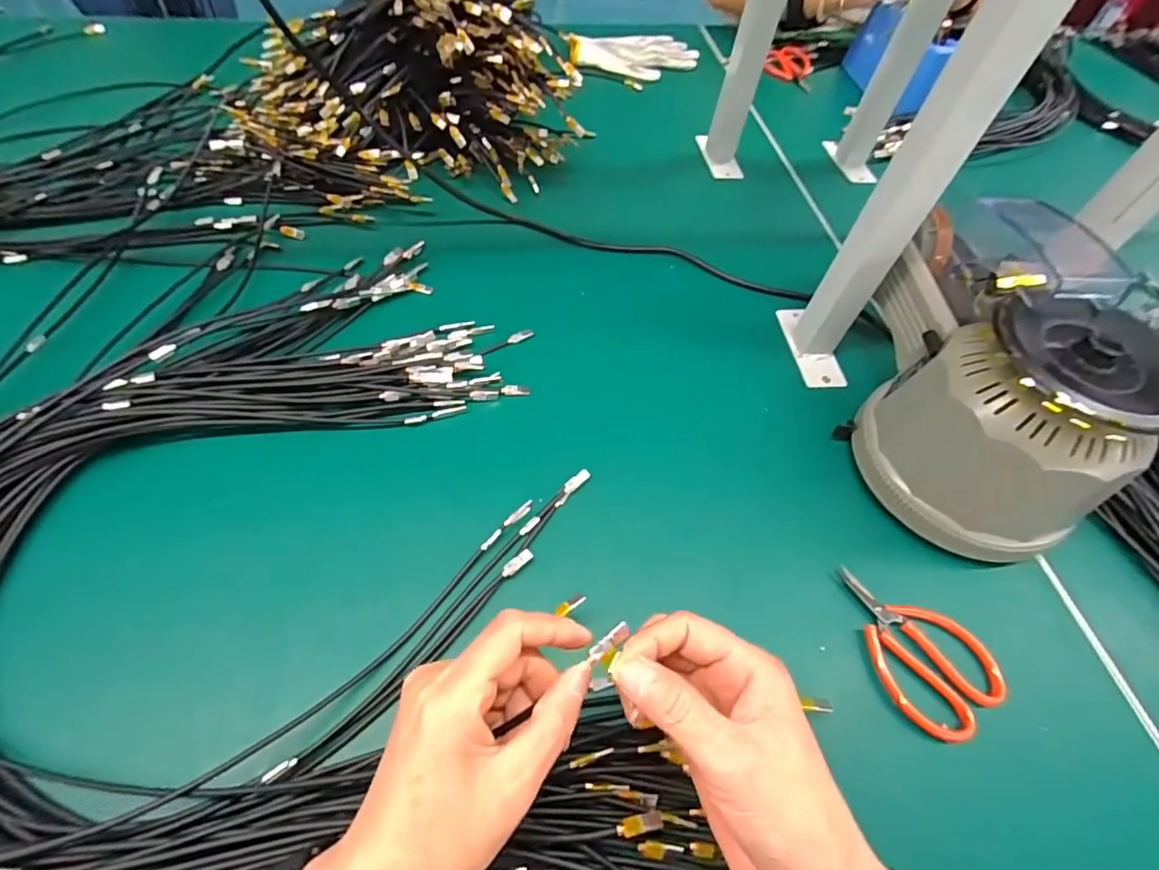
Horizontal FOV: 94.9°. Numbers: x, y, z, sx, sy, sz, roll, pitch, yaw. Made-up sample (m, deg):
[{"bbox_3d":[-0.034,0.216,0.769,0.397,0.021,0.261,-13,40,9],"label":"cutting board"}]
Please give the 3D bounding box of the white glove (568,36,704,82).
[{"bbox_3d":[0.085,-0.601,0.833,0.200,0.022,0.127,-4,58,-7],"label":"white glove"}]

